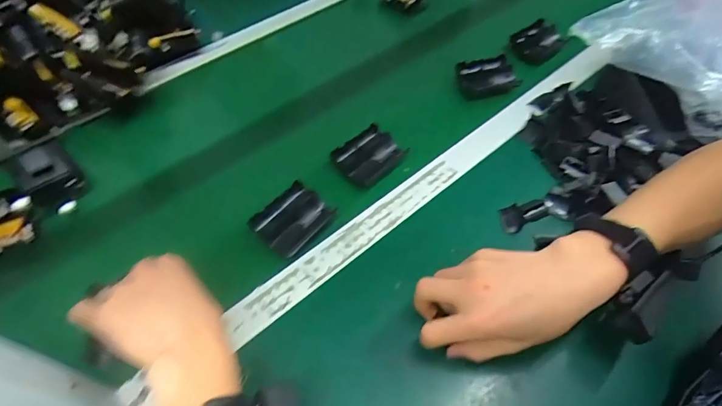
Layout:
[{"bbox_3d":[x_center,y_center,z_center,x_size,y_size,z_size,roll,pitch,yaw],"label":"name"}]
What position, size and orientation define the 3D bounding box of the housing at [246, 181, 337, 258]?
[{"bbox_3d":[-0.079,0.017,0.462,0.067,0.019,0.075,35,62,24],"label":"housing"}]

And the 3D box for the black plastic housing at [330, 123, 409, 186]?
[{"bbox_3d":[0.009,-0.060,0.512,0.082,0.023,0.064,-38,61,-23],"label":"black plastic housing"}]

